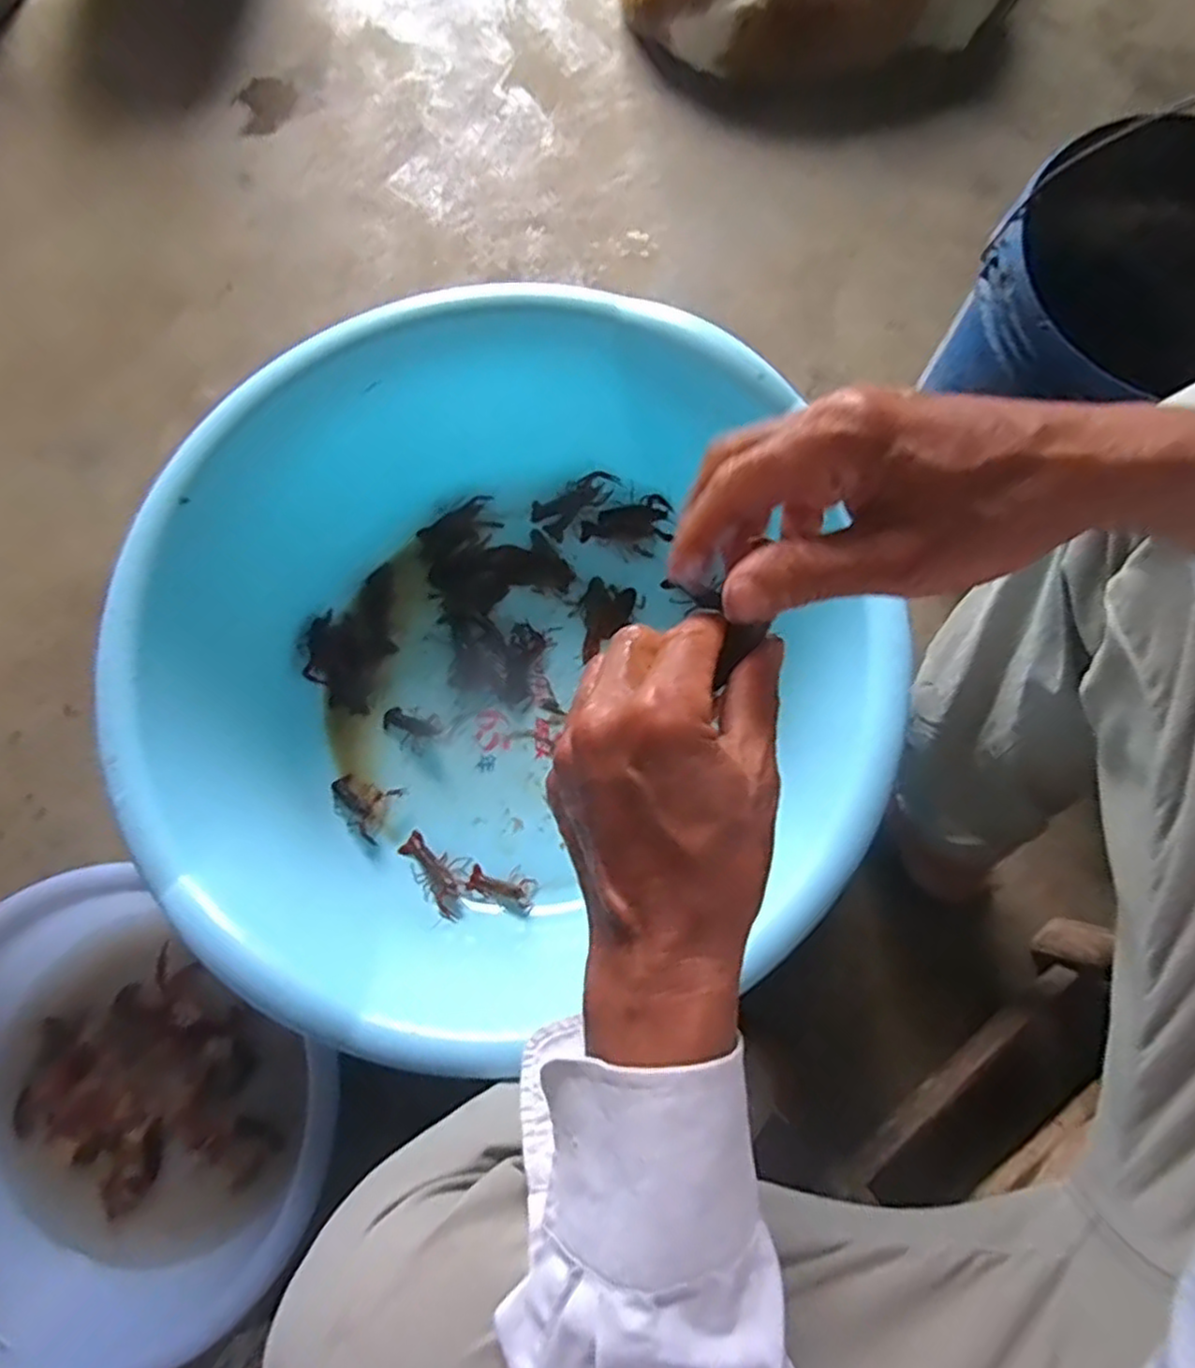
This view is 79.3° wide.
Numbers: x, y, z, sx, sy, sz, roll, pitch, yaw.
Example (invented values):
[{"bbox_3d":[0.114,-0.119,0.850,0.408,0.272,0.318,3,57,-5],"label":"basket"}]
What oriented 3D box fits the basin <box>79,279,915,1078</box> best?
[{"bbox_3d":[-0.082,-0.018,0.603,0.509,0.213,0.502,-16,79,-3],"label":"basin"}]

